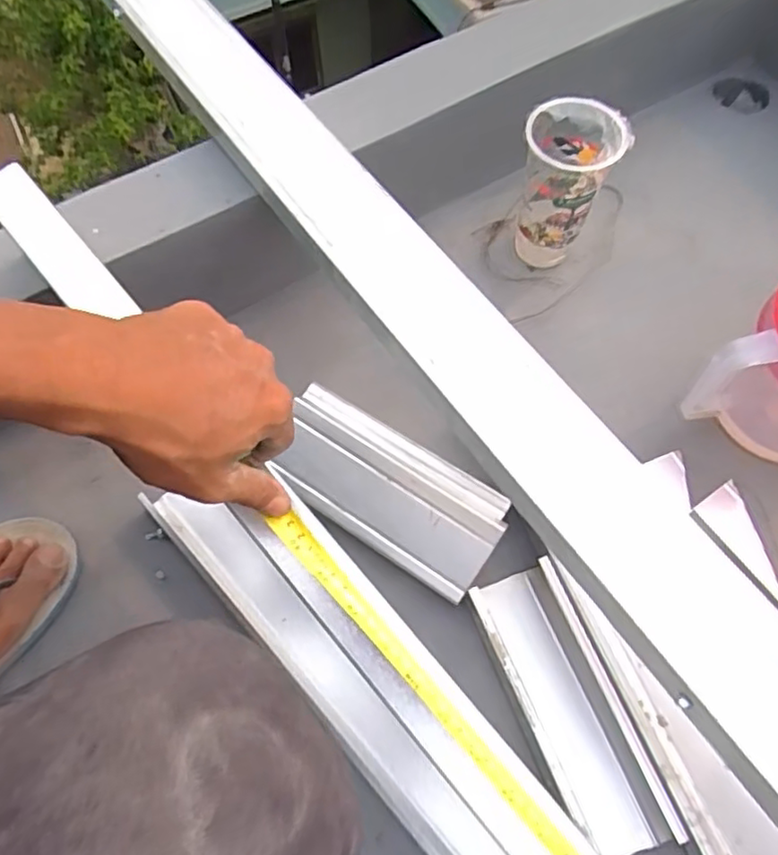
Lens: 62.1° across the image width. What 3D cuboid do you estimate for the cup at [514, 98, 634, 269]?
[{"bbox_3d":[0.171,-0.235,0.645,0.086,0.148,0.082,0,66,1],"label":"cup"}]

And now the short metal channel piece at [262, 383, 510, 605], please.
[{"bbox_3d":[-0.005,0.047,0.562,0.218,0.031,0.103,33,70,15],"label":"short metal channel piece"}]

